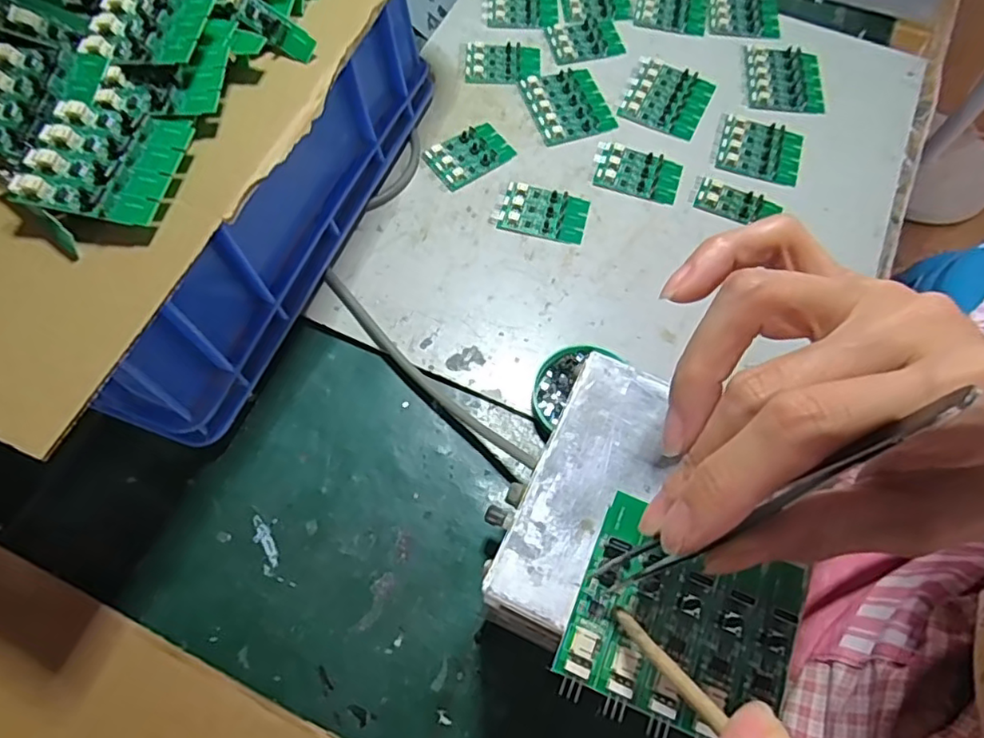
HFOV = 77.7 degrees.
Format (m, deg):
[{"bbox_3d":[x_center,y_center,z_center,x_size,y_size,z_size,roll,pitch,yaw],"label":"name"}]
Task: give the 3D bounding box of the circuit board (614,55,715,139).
[{"bbox_3d":[0.144,-0.223,0.499,0.063,0.004,0.068,23,66,10],"label":"circuit board"}]

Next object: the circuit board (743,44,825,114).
[{"bbox_3d":[0.246,-0.245,0.512,0.064,0.004,0.072,9,64,3],"label":"circuit board"}]

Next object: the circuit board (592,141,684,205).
[{"bbox_3d":[0.112,-0.152,0.468,0.066,0.005,0.042,18,65,8],"label":"circuit board"}]

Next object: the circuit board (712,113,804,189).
[{"bbox_3d":[0.208,-0.175,0.480,0.067,0.004,0.057,14,65,6],"label":"circuit board"}]

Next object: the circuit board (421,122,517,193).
[{"bbox_3d":[-0.017,-0.166,0.472,0.062,0.007,0.042,-31,69,-15],"label":"circuit board"}]

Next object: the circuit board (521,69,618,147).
[{"bbox_3d":[0.061,-0.216,0.493,0.061,0.004,0.070,-17,66,-9],"label":"circuit board"}]

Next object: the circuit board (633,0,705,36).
[{"bbox_3d":[0.159,-0.324,0.544,0.059,0.005,0.057,10,64,4],"label":"circuit board"}]

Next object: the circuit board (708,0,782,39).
[{"bbox_3d":[0.226,-0.319,0.544,0.066,0.006,0.063,7,64,3],"label":"circuit board"}]

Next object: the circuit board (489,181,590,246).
[{"bbox_3d":[0.036,-0.117,0.451,0.067,0.006,0.044,11,64,4],"label":"circuit board"}]

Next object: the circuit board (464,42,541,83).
[{"bbox_3d":[0.009,-0.257,0.512,0.062,0.005,0.042,3,64,0],"label":"circuit board"}]

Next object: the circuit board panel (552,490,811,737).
[{"bbox_3d":[0.063,0.082,0.199,0.067,0.007,0.060,22,67,8],"label":"circuit board panel"}]

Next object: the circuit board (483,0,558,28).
[{"bbox_3d":[0.025,-0.324,0.539,0.063,0.006,0.057,1,64,0],"label":"circuit board"}]

